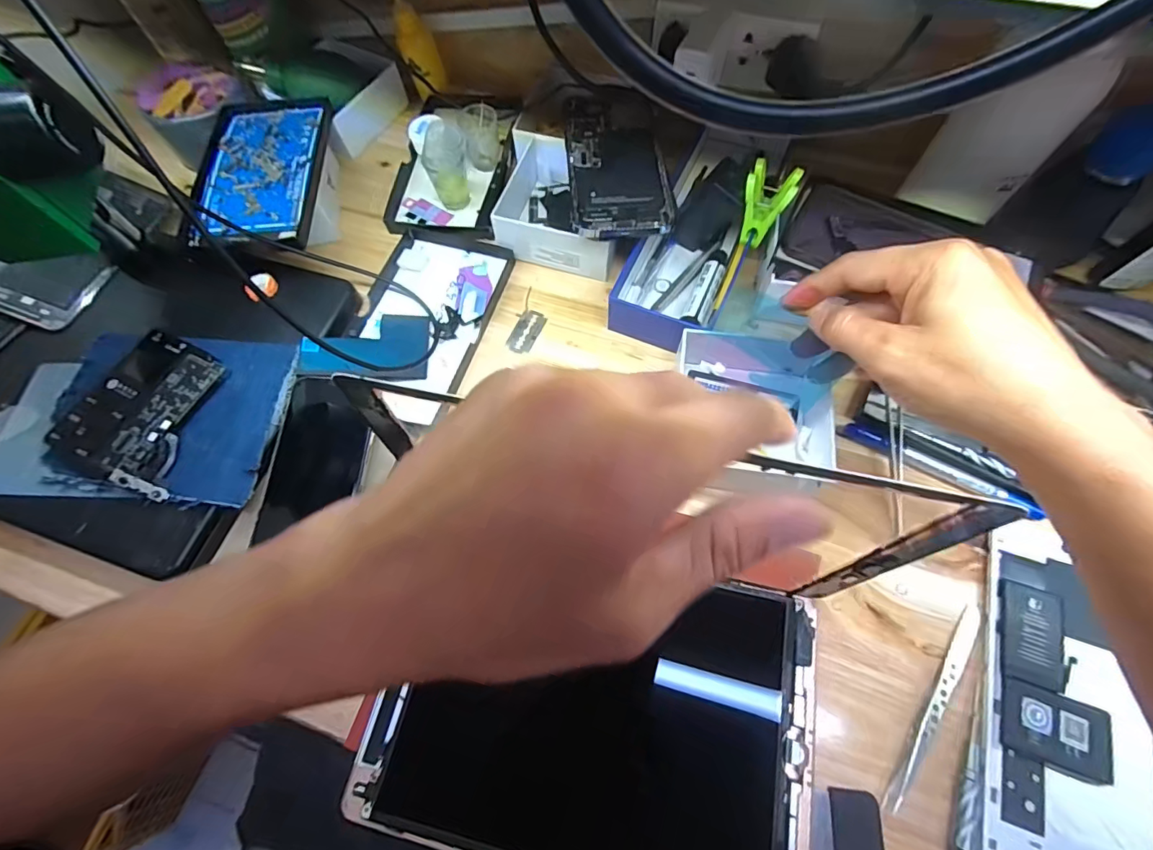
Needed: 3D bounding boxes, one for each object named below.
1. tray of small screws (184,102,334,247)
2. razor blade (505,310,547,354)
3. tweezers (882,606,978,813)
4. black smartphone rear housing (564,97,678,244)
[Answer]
[{"bbox_3d":[-0.275,-0.230,0.434,0.104,0.016,0.177,0,68,-2],"label":"tray of small screws"},{"bbox_3d":[-0.043,-0.080,0.416,0.023,0.004,0.042,22,70,12],"label":"razor blade"},{"bbox_3d":[0.212,0.162,0.285,0.011,0.011,0.130,34,73,16],"label":"tweezers"},{"bbox_3d":[0.033,-0.215,0.402,0.079,0.010,0.150,-4,67,1],"label":"black smartphone rear housing"}]

